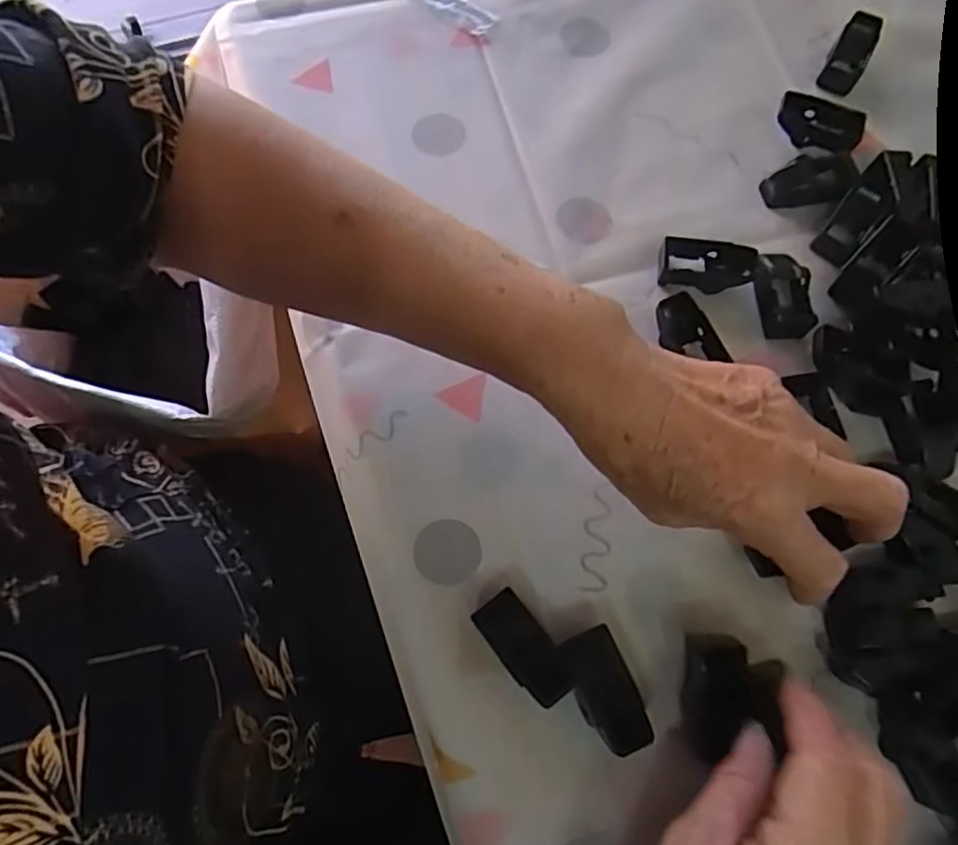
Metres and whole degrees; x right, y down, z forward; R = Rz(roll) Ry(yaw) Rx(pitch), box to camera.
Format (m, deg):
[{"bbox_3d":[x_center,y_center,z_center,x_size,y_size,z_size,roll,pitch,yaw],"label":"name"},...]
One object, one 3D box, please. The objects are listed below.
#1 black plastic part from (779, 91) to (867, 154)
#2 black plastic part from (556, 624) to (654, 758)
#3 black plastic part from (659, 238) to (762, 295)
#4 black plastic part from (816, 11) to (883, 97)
[{"bbox_3d":[0.205,-0.181,0.389,0.050,0.014,0.030,21,70,7],"label":"black plastic part"},{"bbox_3d":[0.054,0.117,0.283,0.024,0.019,0.049,-21,71,-9],"label":"black plastic part"},{"bbox_3d":[0.125,-0.085,0.355,0.050,0.014,0.024,7,69,2],"label":"black plastic part"},{"bbox_3d":[0.234,-0.233,0.406,0.022,0.015,0.052,26,88,9],"label":"black plastic part"}]

